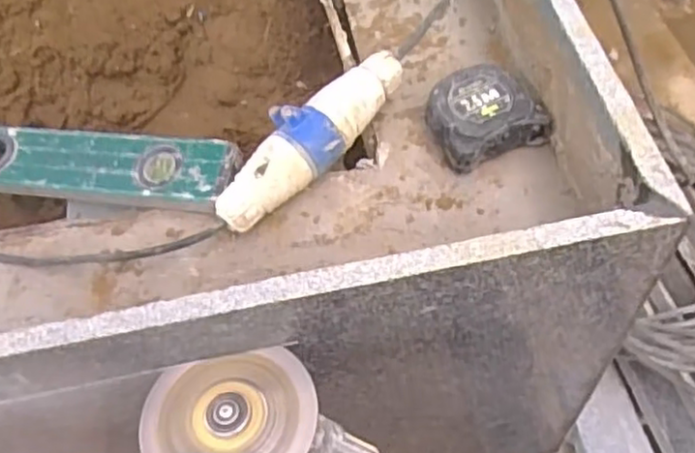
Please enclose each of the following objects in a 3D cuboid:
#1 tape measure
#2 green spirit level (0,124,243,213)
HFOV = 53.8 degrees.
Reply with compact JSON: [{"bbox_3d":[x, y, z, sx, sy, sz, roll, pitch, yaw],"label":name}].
[{"bbox_3d":[0.109,-0.091,0.568,0.087,0.039,0.076,-22,57,-9],"label":"tape measure"},{"bbox_3d":[-0.571,-0.086,0.694,0.966,0.026,0.065,6,73,16],"label":"green spirit level"}]

